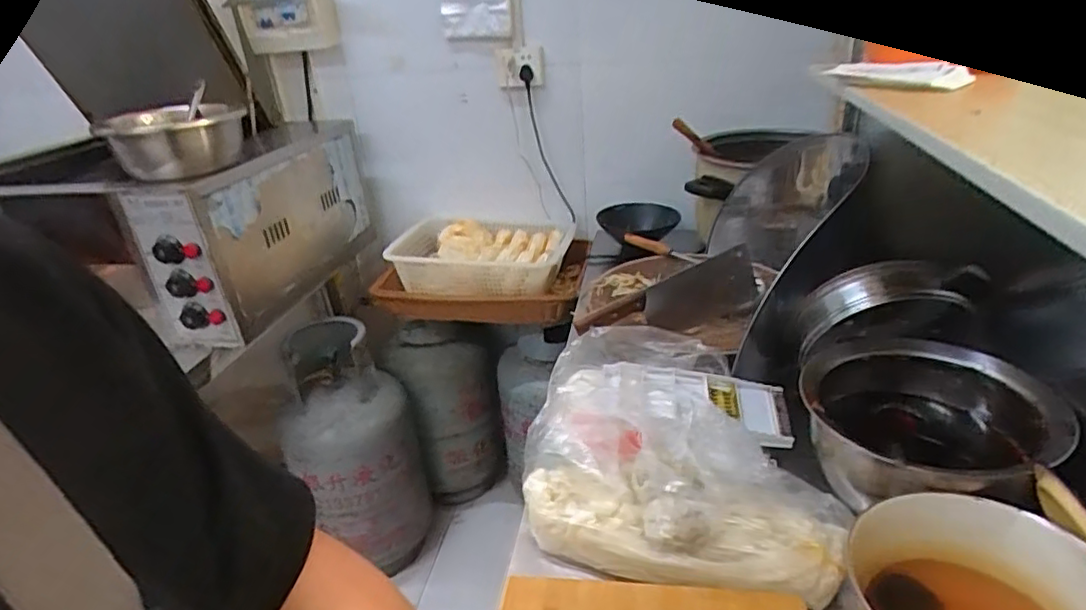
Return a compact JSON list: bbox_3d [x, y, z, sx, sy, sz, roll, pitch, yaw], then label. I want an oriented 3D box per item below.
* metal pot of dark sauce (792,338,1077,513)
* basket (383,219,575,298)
[{"bbox_3d":[0.439,0.153,0.729,0.241,0.124,0.222,-4,28,2],"label":"metal pot of dark sauce"},{"bbox_3d":[-0.151,-0.118,1.458,0.424,0.104,0.252,-1,28,8],"label":"basket"}]

